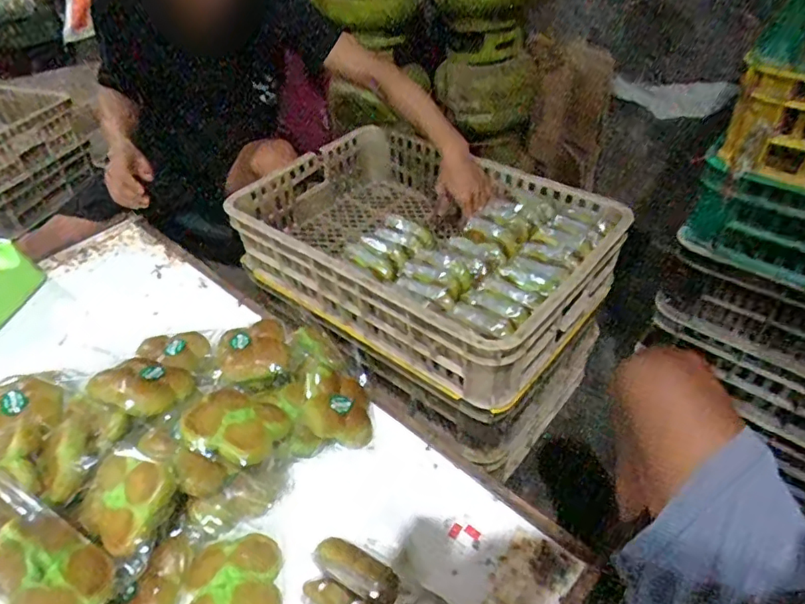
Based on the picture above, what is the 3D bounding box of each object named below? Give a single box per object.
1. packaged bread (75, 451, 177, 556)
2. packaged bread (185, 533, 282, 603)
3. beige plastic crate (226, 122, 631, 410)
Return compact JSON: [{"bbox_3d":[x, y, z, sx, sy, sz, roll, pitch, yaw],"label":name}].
[{"bbox_3d":[-0.324,0.227,0.628,0.114,0.045,0.095,19,47,24],"label":"packaged bread"},{"bbox_3d":[-0.200,0.338,0.632,0.112,0.033,0.113,-13,43,-10],"label":"packaged bread"},{"bbox_3d":[0.026,-0.118,0.988,0.621,0.155,0.424,28,51,30],"label":"beige plastic crate"}]

